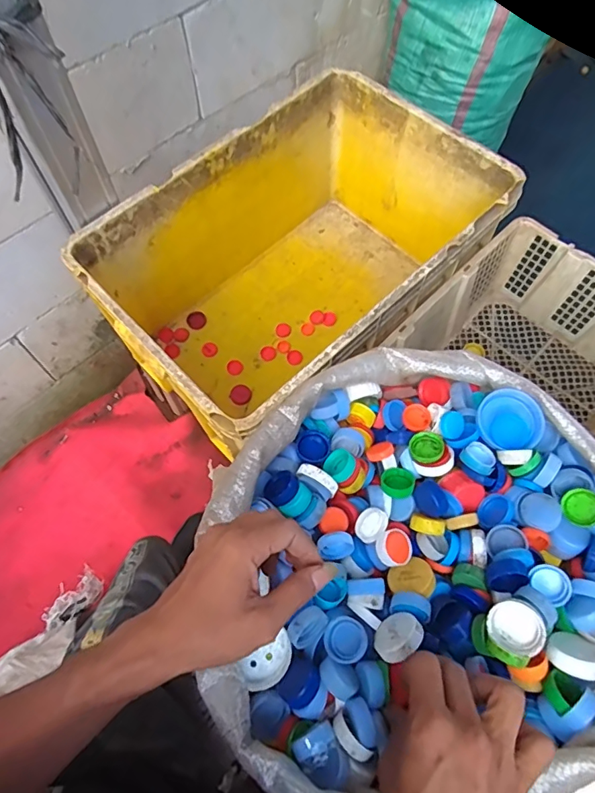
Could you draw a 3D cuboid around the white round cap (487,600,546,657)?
[{"bbox_3d":[0.167,0.175,0.370,0.038,0.014,0.034,40,98,41],"label":"white round cap"}]

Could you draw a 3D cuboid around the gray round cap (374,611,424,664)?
[{"bbox_3d":[0.079,0.189,0.380,0.038,0.037,0.013,-47,110,-25],"label":"gray round cap"}]

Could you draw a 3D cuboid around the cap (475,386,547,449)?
[{"bbox_3d":[0.198,0.024,0.458,0.057,0.023,0.057,-1,81,9],"label":"cap"}]

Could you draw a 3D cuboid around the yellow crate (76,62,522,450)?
[{"bbox_3d":[0.008,-0.210,0.871,0.617,0.332,0.417,-39,68,-17],"label":"yellow crate"}]

